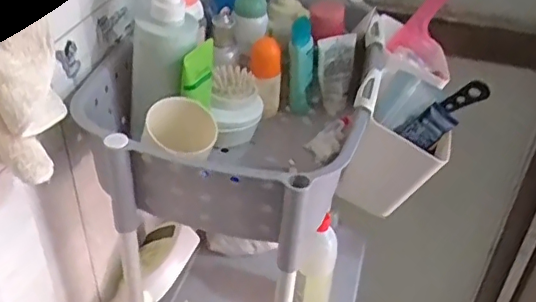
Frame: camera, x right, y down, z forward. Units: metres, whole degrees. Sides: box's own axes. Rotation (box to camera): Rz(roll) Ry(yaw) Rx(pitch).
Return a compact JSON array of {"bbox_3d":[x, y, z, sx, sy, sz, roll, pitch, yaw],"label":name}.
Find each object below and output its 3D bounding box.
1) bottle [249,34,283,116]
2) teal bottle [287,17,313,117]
[{"bbox_3d":[-0.004,-0.096,0.749,0.038,0.100,0.049,-8,39,-14],"label":"bottle"},{"bbox_3d":[0.041,-0.108,0.741,0.030,0.117,0.040,5,37,2],"label":"teal bottle"}]

